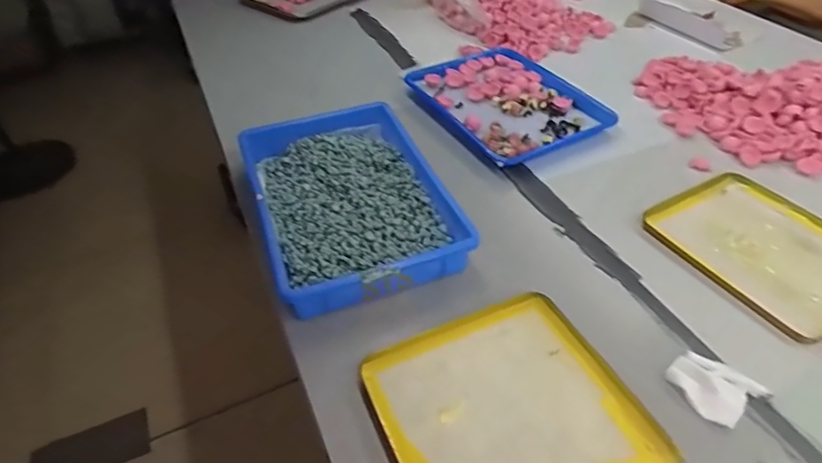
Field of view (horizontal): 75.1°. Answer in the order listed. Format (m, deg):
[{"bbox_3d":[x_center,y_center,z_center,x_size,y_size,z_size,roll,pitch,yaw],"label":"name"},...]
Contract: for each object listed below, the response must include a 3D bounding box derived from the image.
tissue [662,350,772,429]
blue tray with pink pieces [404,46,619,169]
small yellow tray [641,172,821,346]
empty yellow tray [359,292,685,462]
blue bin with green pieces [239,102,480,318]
[{"bbox_3d":[0.314,0.158,0.555,0.075,0.012,0.076,-26,48,-24],"label":"tissue"},{"bbox_3d":[0.170,-0.241,0.981,0.259,0.025,0.344,-21,46,-20],"label":"blue tray with pink pieces"},{"bbox_3d":[0.469,0.015,0.699,0.213,0.013,0.249,-22,46,-20],"label":"small yellow tray"},{"bbox_3d":[0.100,0.183,0.541,0.249,0.017,0.244,-18,45,-17],"label":"empty yellow tray"},{"bbox_3d":[-0.094,-0.058,0.781,0.253,0.058,0.402,-16,45,-15],"label":"blue bin with green pieces"}]

